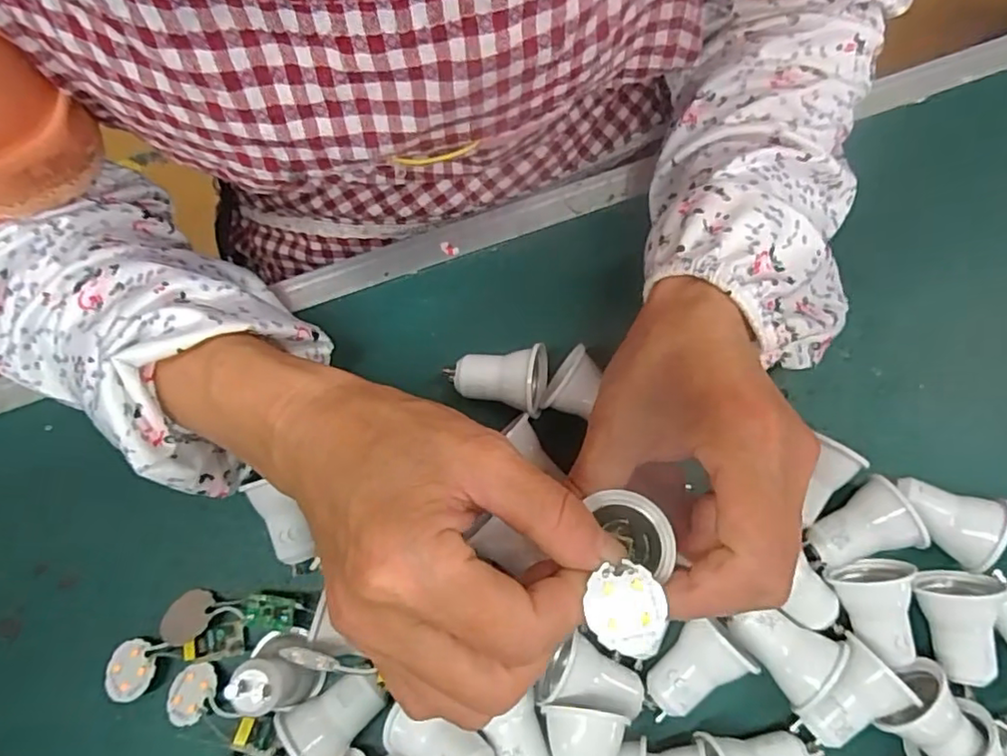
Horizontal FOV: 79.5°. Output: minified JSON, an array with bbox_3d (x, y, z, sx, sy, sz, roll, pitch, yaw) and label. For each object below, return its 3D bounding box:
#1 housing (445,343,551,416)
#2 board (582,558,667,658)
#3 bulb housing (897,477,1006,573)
[{"bbox_3d":[-0.004,0.003,0.283,0.046,0.037,0.028,2,74,2],"label":"housing"},{"bbox_3d":[0.035,0.064,0.170,0.023,0.004,0.024,15,62,-10],"label":"board"},{"bbox_3d":[0.189,0.062,0.260,0.035,0.027,0.029,22,76,8],"label":"bulb housing"}]

